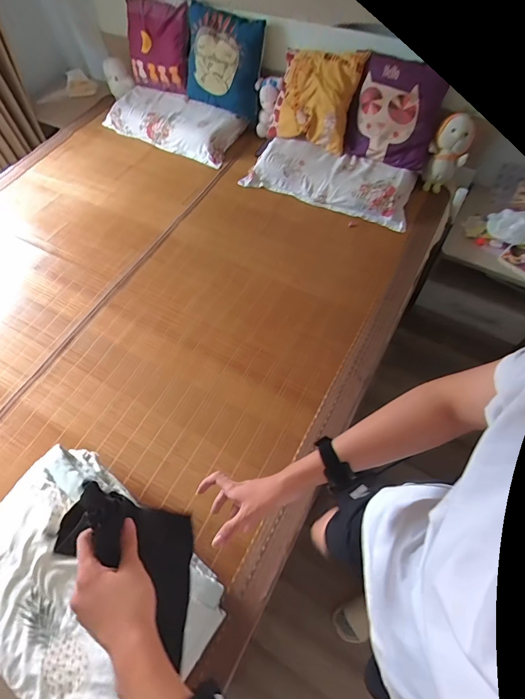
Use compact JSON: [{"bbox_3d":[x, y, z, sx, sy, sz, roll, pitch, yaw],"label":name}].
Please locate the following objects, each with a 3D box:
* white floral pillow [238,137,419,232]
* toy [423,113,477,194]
[{"bbox_3d":[0.255,-0.651,1.423,0.643,0.175,0.243,31,67,19],"label":"white floral pillow"},{"bbox_3d":[0.581,-0.611,1.191,0.111,0.262,0.073,18,62,14],"label":"toy"}]

